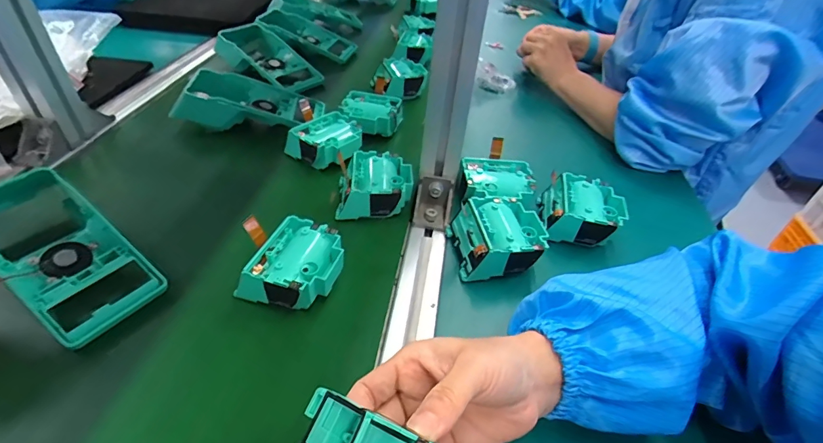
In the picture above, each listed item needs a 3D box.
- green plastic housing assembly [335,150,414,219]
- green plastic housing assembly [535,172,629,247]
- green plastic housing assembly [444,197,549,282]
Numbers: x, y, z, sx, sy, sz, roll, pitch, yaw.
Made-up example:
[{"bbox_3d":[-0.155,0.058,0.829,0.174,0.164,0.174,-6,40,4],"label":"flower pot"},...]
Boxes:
[{"bbox_3d":[-0.042,-0.038,0.455,0.083,0.040,0.077,2,42,-4],"label":"green plastic housing assembly"},{"bbox_3d":[0.178,-0.012,0.438,0.075,0.036,0.075,8,42,3],"label":"green plastic housing assembly"},{"bbox_3d":[0.081,0.017,0.400,0.079,0.042,0.073,-3,42,-9],"label":"green plastic housing assembly"}]

